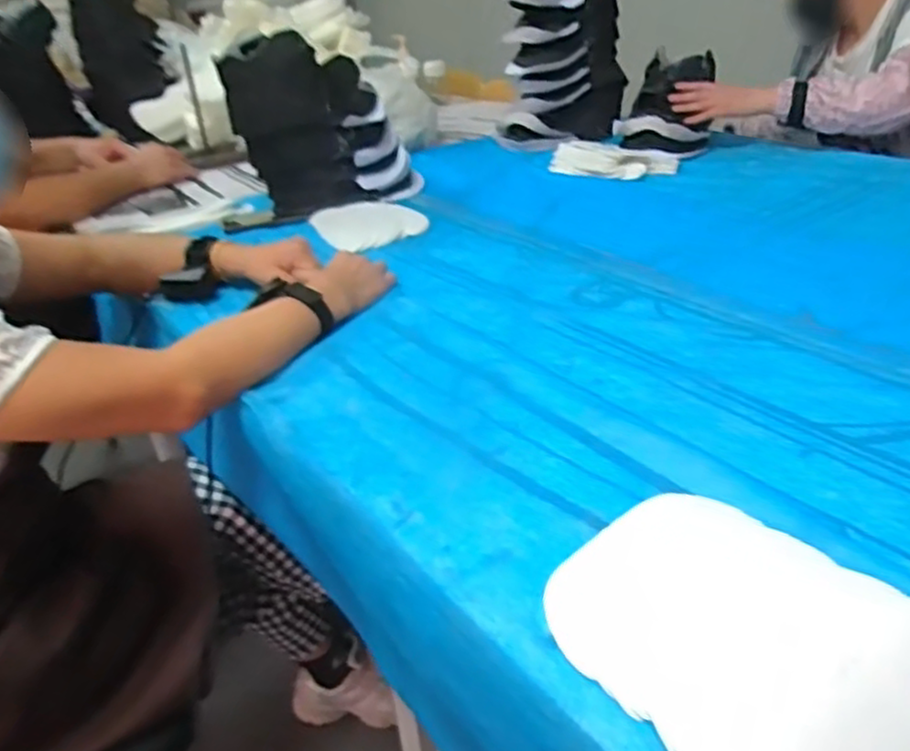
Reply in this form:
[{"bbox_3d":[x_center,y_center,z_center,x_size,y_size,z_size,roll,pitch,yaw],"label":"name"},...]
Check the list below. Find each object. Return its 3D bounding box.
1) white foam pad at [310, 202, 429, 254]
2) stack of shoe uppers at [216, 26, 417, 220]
[{"bbox_3d":[-0.131,-0.232,1.089,0.153,0.016,0.190,-18,34,-22],"label":"white foam pad"},{"bbox_3d":[-0.210,-0.404,1.147,0.275,0.253,0.141,-8,31,-7],"label":"stack of shoe uppers"}]

